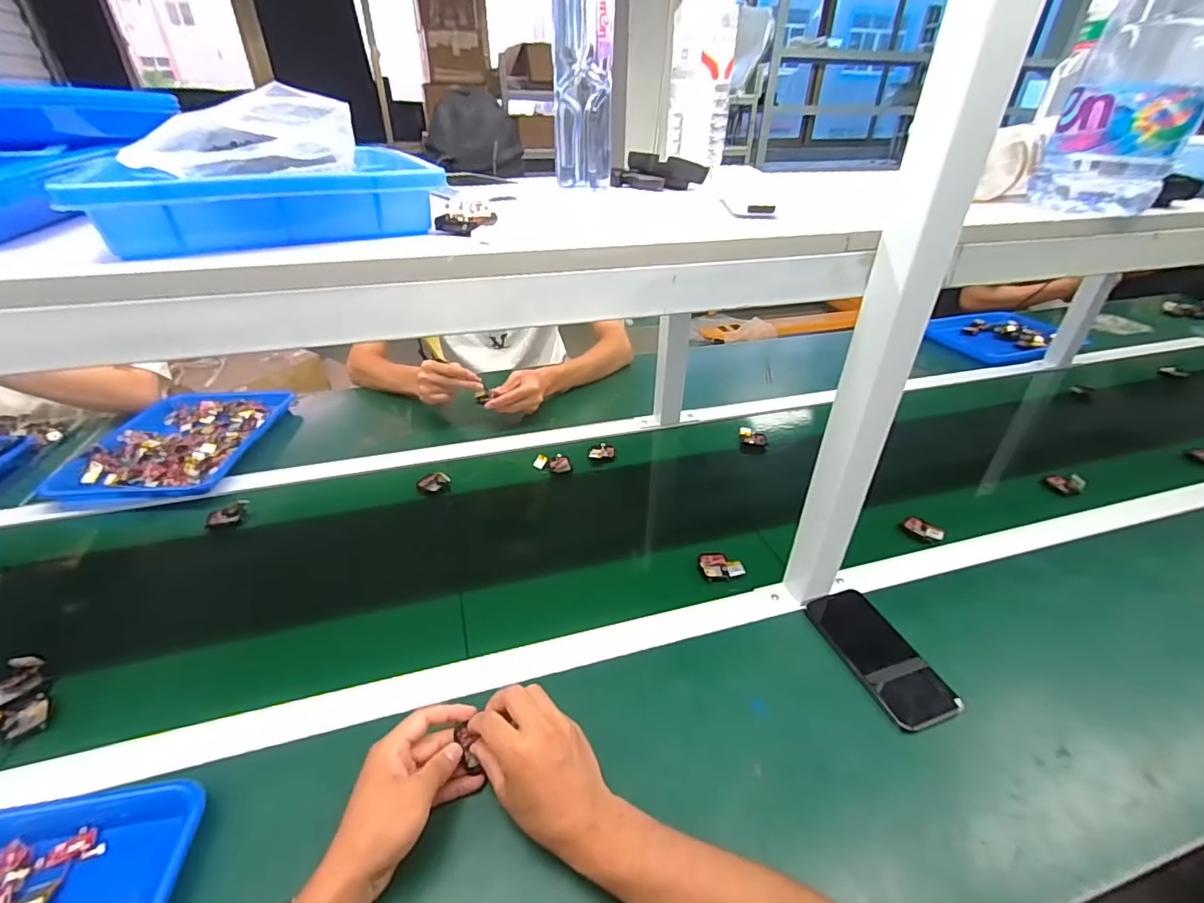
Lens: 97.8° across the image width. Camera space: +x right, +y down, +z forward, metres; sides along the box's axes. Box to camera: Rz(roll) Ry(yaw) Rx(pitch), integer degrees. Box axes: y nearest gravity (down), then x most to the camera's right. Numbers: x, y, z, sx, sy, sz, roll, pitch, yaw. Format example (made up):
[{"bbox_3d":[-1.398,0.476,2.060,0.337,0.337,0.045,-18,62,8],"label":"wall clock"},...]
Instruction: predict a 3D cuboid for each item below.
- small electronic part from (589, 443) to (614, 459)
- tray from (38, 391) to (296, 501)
[{"bbox_3d":[-0.001,-0.001,0.898,0.042,0.009,0.040,0,34,-2],"label":"small electronic part"},{"bbox_3d":[-0.723,-0.027,0.907,0.255,0.033,0.318,-2,34,-5],"label":"tray"}]

